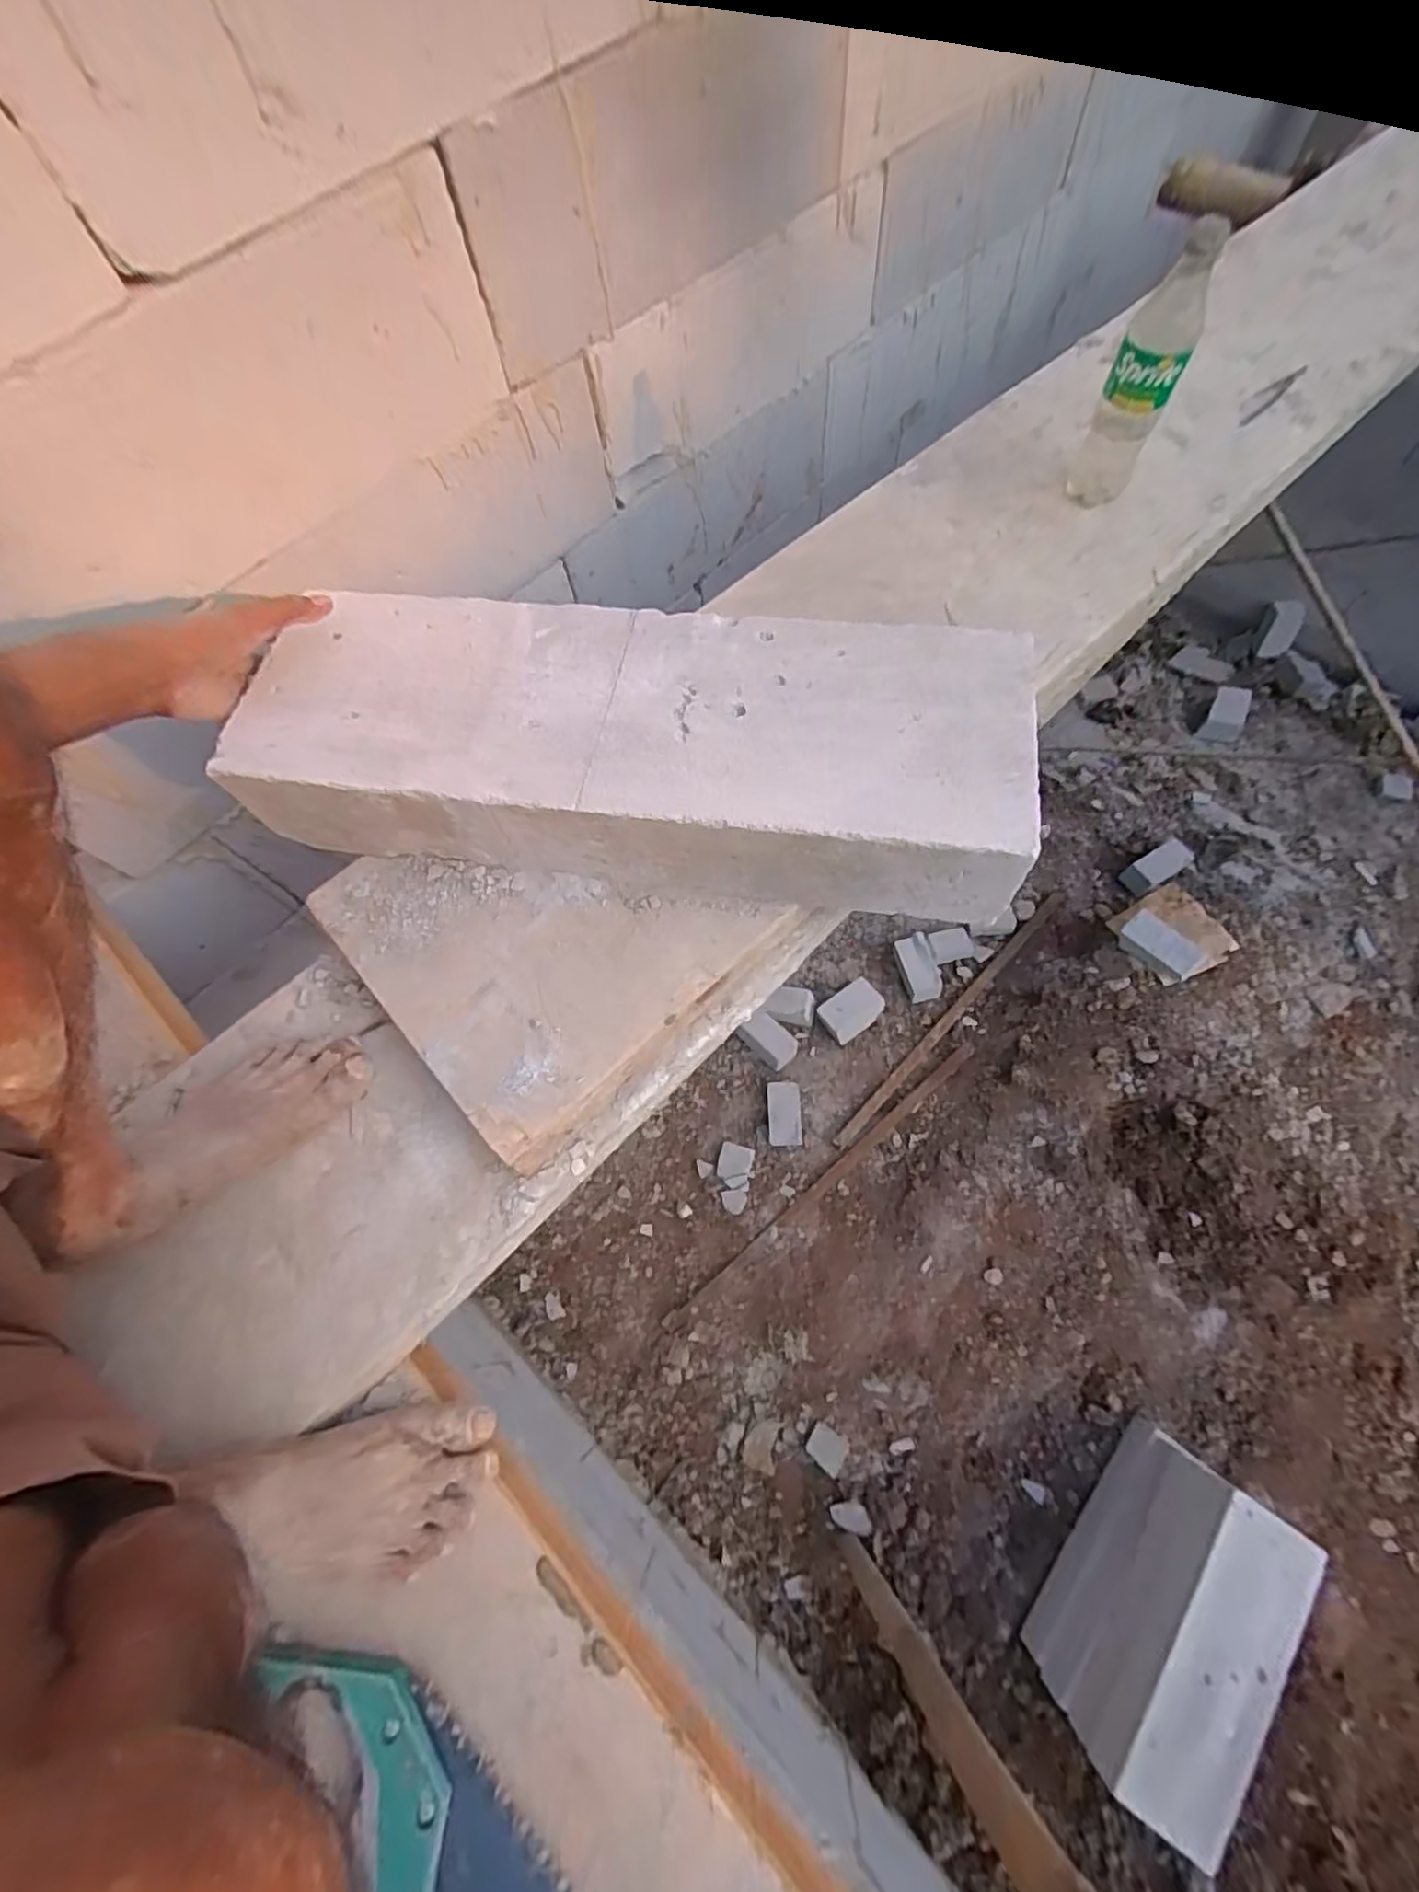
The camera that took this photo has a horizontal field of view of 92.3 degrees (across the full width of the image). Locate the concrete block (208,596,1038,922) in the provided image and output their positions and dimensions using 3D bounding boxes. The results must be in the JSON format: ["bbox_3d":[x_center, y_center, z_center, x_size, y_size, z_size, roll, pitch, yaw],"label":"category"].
[{"bbox_3d":[-0.064,-0.159,0.548,0.585,0.096,0.203,7,64,7],"label":"concrete block"}]

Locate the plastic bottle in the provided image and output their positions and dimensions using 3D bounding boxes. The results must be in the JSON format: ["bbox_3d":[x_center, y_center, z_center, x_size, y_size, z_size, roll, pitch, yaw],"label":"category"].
[{"bbox_3d":[0.430,-0.561,0.675,0.060,0.213,0.062,30,72,17],"label":"plastic bottle"}]

